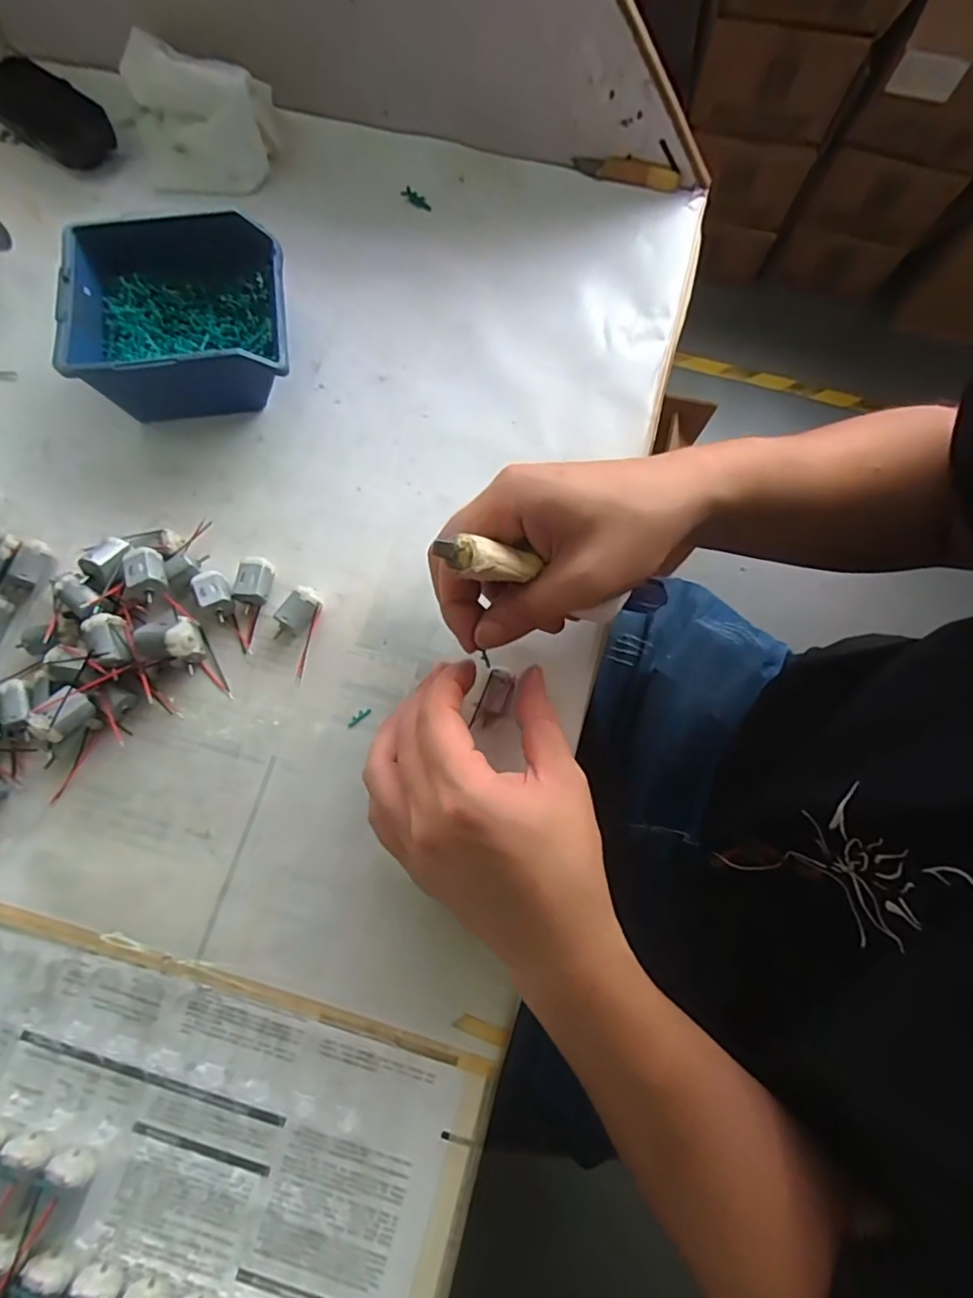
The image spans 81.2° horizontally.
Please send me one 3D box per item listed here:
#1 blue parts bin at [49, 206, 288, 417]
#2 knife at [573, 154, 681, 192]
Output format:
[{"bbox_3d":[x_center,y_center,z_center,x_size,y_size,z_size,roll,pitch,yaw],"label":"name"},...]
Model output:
[{"bbox_3d":[-0.187,-0.203,0.361,0.123,0.059,0.120,-7,74,-3],"label":"blue parts bin"},{"bbox_3d":[0.106,-0.363,0.430,0.078,0.014,0.009,18,75,4],"label":"knife"}]

